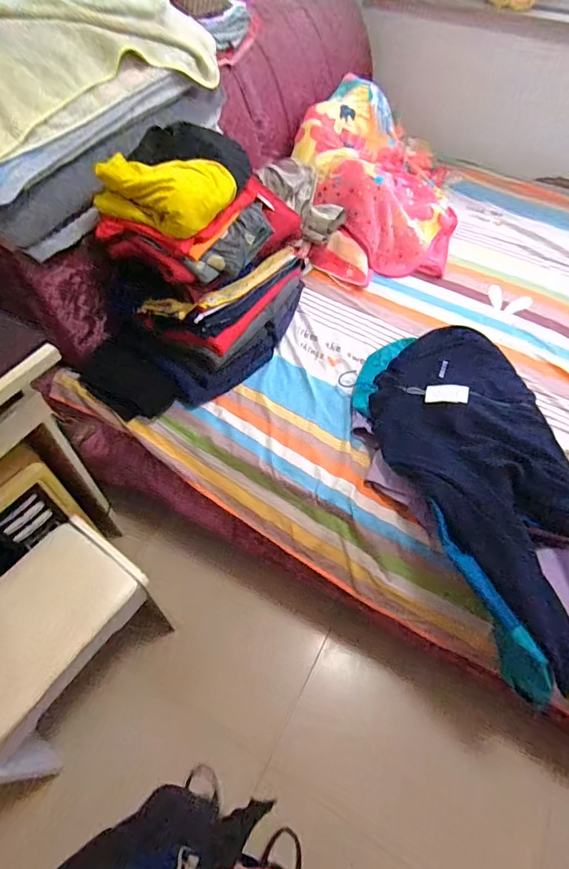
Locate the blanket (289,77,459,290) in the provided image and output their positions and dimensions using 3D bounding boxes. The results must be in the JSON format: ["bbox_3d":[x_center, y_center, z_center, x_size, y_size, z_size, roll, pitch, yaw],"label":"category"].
[{"bbox_3d":[0.348,-0.941,1.567,0.594,0.306,0.862,12,55,6],"label":"blanket"}]

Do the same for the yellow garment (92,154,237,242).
[{"bbox_3d":[-0.250,-0.519,0.904,0.235,0.091,0.199,19,56,11],"label":"yellow garment"}]

